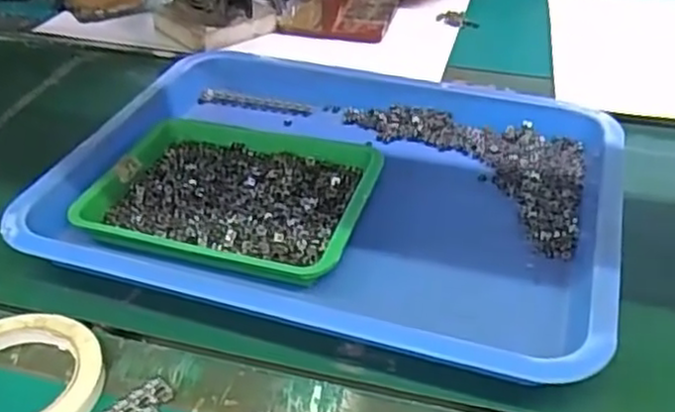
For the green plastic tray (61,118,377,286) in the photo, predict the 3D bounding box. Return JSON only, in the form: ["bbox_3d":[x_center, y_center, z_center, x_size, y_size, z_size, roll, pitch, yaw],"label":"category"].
[{"bbox_3d":[-0.084,-0.009,0.583,0.216,0.030,0.179,11,39,15],"label":"green plastic tray"}]

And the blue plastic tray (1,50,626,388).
[{"bbox_3d":[0.007,-0.025,0.601,0.429,0.039,0.362,12,39,15],"label":"blue plastic tray"}]

